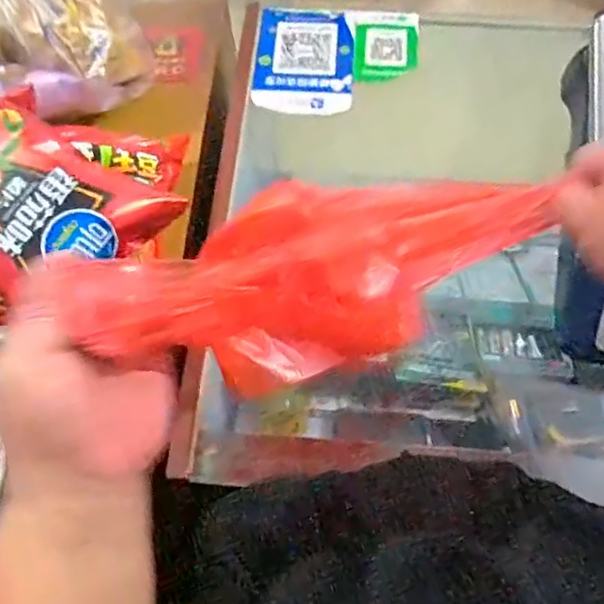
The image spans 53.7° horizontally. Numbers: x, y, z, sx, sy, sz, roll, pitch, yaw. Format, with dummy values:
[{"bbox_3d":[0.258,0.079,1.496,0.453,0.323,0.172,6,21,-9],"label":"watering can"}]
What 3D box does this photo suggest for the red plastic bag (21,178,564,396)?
[{"bbox_3d":[0.013,-0.015,0.320,0.253,0.054,0.088,-15,66,-9],"label":"red plastic bag"}]

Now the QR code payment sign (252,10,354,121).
[{"bbox_3d":[0.001,-0.298,0.735,0.118,0.009,0.176,1,65,1],"label":"QR code payment sign"}]

